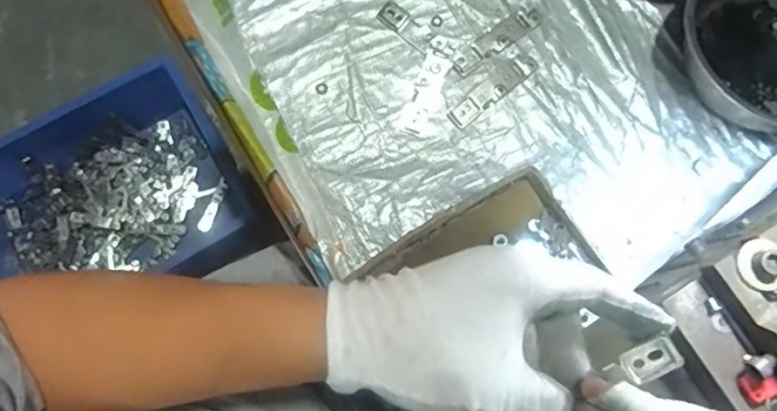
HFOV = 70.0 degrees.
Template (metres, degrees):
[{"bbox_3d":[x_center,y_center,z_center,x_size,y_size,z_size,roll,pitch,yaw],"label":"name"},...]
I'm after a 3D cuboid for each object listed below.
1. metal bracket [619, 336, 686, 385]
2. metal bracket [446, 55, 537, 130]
[{"bbox_3d":[0.127,0.075,0.269,0.025,0.006,0.019,-35,93,12],"label":"metal bracket"},{"bbox_3d":[0.089,-0.098,0.472,0.088,0.004,0.020,-38,81,-8],"label":"metal bracket"}]

